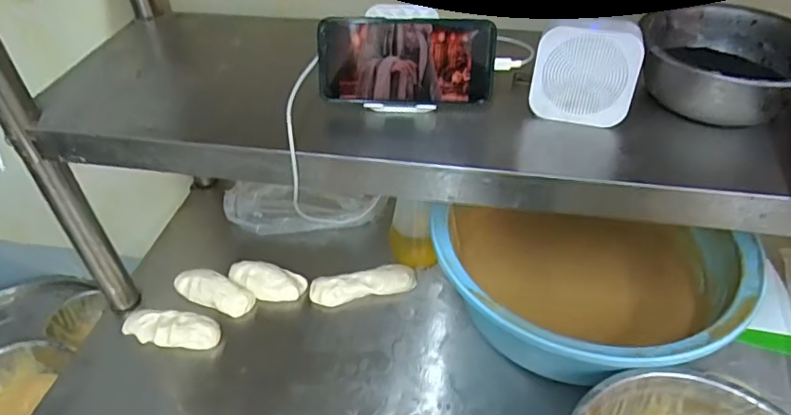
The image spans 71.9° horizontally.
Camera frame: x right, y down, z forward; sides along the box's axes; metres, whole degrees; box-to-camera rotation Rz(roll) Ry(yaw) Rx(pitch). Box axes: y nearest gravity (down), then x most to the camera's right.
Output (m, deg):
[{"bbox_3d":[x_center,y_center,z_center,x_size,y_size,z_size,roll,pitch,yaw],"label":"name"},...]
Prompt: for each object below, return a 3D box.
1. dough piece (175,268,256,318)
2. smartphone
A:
[{"bbox_3d":[-0.245,0.112,0.731,0.108,0.028,0.045,19,46,21],"label":"dough piece"},{"bbox_3d":[0.010,-0.136,0.511,0.160,0.077,0.004,2,23,2],"label":"smartphone"}]

